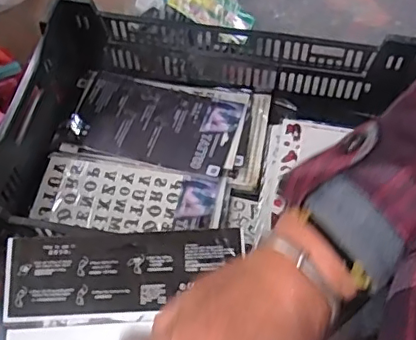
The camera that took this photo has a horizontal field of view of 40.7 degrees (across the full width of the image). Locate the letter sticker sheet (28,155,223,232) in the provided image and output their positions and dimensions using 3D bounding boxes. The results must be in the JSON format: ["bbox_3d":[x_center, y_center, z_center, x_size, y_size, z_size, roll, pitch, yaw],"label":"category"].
[{"bbox_3d":[-0.127,0.041,0.873,0.284,0.007,0.122,9,59,7],"label":"letter sticker sheet"}]

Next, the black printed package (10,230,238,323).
[{"bbox_3d":[-0.057,0.070,0.382,0.157,0.004,0.056,-4,72,-1],"label":"black printed package"}]

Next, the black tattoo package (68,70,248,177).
[{"bbox_3d":[-0.094,-0.085,0.958,0.282,0.010,0.165,15,60,10],"label":"black tattoo package"}]

